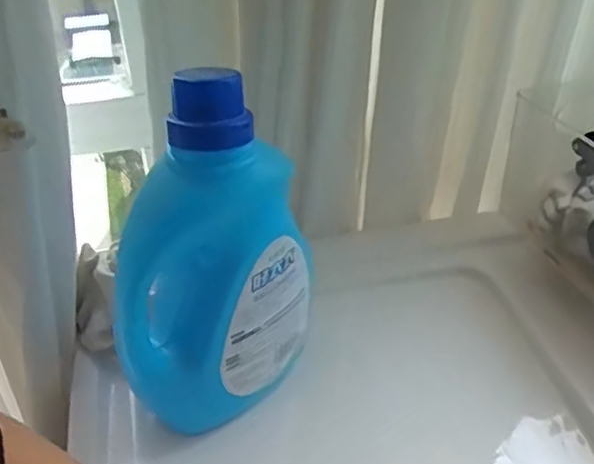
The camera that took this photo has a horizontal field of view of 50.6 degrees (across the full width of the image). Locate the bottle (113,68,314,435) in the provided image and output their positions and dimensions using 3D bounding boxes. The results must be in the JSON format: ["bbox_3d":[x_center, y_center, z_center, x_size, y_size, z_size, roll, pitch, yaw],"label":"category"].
[{"bbox_3d":[-0.063,0.027,0.483,0.083,0.277,0.146,23,45,27],"label":"bottle"}]

